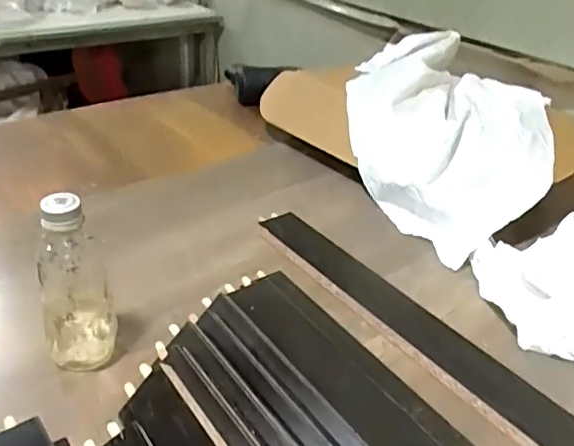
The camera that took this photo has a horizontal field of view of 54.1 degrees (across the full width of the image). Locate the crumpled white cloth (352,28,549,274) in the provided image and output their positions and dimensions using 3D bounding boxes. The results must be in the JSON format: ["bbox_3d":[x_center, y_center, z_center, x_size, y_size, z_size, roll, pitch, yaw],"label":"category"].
[{"bbox_3d":[0.223,-0.124,0.811,0.277,0.164,0.410,9,33,7],"label":"crumpled white cloth"}]

